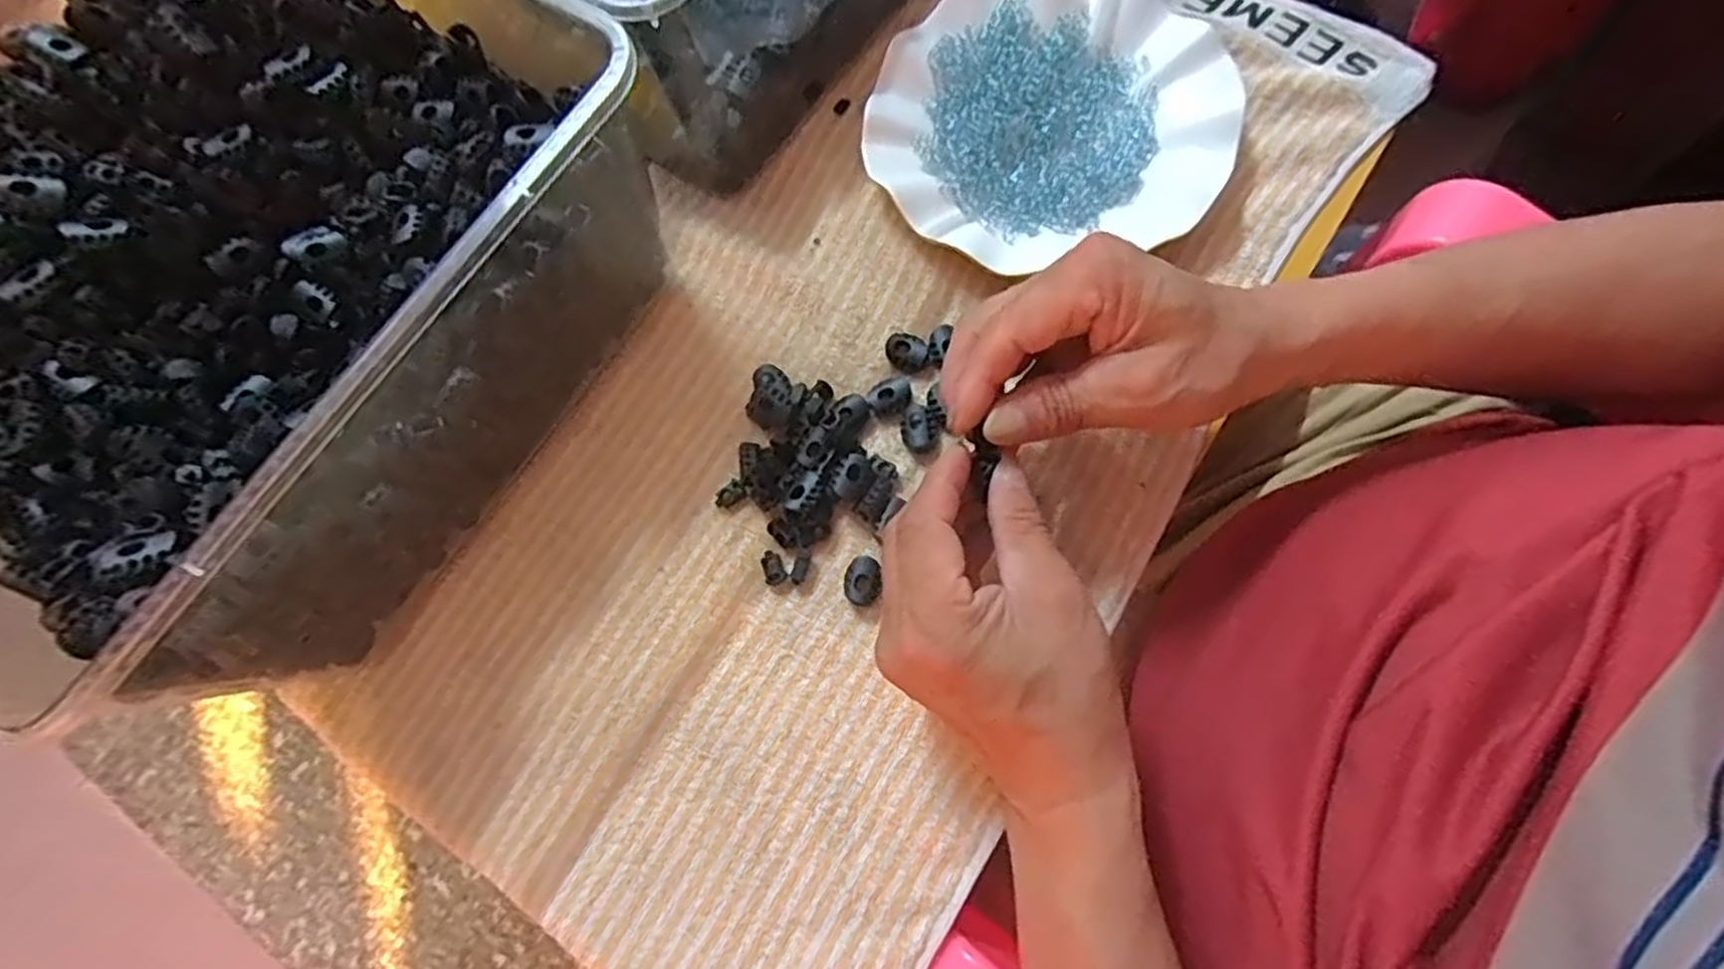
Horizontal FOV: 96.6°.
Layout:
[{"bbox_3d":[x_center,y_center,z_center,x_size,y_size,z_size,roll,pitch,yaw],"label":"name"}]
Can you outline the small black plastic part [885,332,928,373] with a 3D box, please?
[{"bbox_3d":[0.023,-0.066,0.385,0.021,0.008,0.018,43,81,14],"label":"small black plastic part"}]

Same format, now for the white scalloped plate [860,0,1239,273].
[{"bbox_3d":[0.096,-0.195,0.411,0.184,0.029,0.167,-16,73,-1],"label":"white scalloped plate"}]

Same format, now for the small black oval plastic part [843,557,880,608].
[{"bbox_3d":[-0.001,0.045,0.353,0.015,0.014,0.021,2,74,5],"label":"small black oval plastic part"}]

